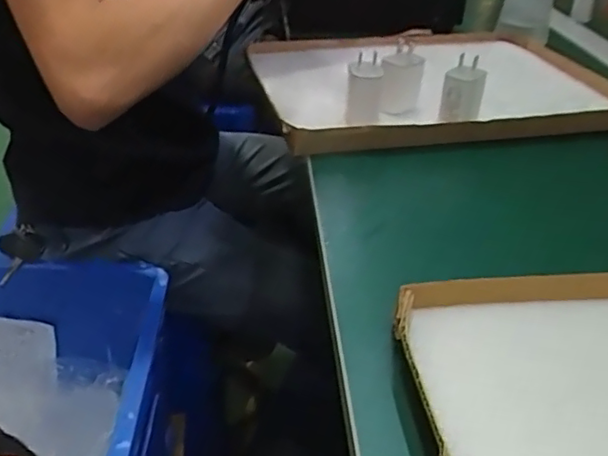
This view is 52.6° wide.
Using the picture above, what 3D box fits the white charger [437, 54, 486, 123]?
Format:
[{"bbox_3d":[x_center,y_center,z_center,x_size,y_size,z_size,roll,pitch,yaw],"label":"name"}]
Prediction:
[{"bbox_3d":[0.139,-0.120,0.540,0.034,0.051,0.038,11,35,10],"label":"white charger"}]

